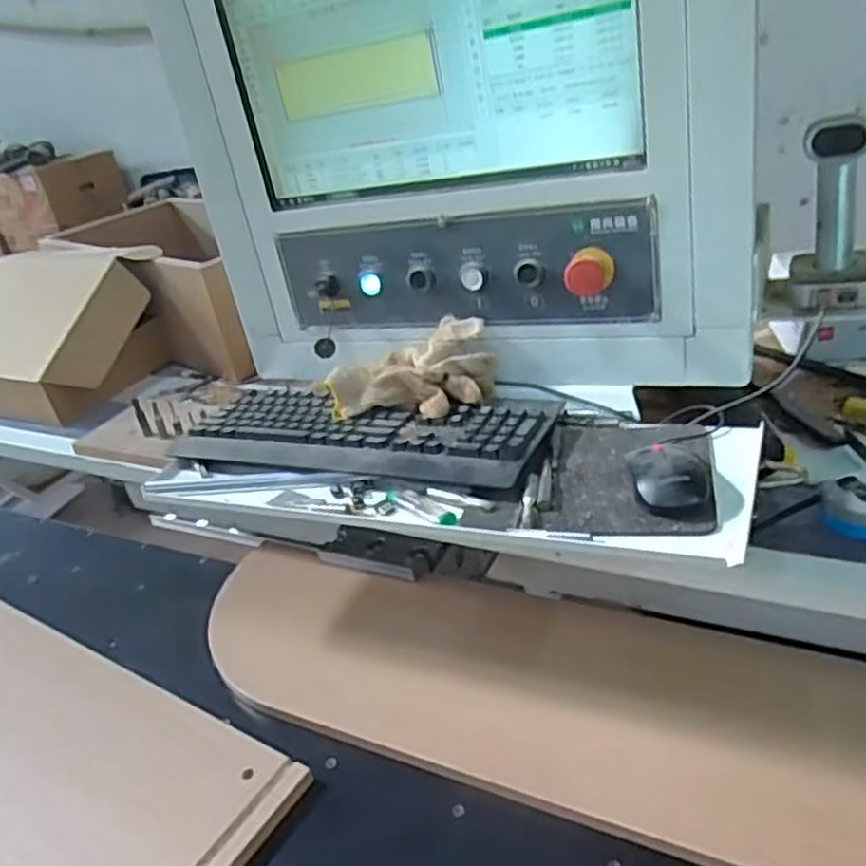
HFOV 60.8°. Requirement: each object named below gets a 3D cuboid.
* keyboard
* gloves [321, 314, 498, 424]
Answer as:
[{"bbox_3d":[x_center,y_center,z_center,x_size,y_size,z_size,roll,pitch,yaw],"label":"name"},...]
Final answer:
[{"bbox_3d":[-0.084,-0.006,0.836,0.440,0.029,0.167,4,33,26],"label":"keyboard"},{"bbox_3d":[-0.031,-0.071,0.841,0.192,0.071,0.092,-2,31,18],"label":"gloves"}]

